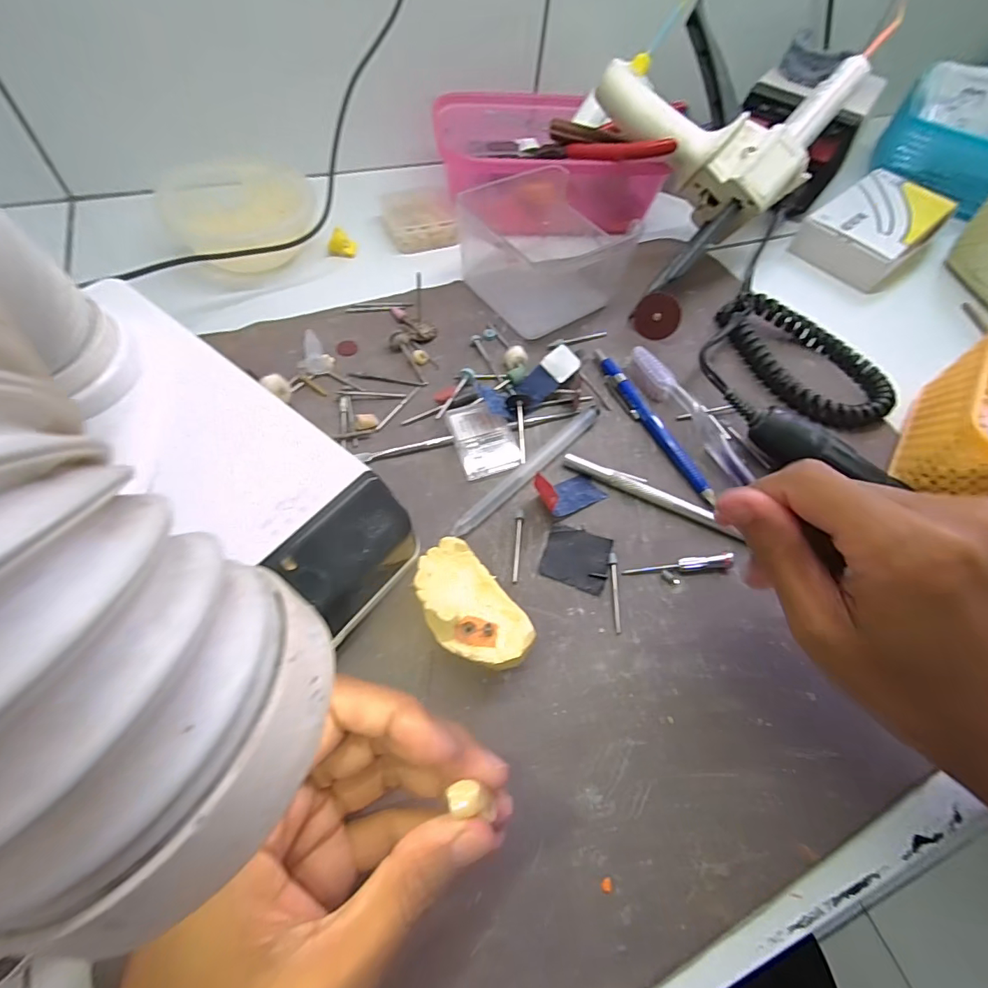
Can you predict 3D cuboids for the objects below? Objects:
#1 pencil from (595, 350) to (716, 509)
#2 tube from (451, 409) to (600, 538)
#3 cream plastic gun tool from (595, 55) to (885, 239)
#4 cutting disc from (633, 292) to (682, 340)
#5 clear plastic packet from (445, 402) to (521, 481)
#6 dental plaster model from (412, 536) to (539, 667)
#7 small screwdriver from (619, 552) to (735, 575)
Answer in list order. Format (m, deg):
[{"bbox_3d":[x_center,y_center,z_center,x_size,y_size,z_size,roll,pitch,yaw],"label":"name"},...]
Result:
[{"bbox_3d":[0.099,-0.046,0.309,0.010,0.007,0.125,-21,63,-17],"label":"pencil"},{"bbox_3d":[0.021,-0.017,0.283,0.009,0.009,0.123,41,64,18],"label":"tube"},{"bbox_3d":[0.186,-0.285,0.376,0.180,0.065,0.135,-36,68,-23],"label":"cream plastic gun tool"},{"bbox_3d":[0.117,-0.127,0.350,0.033,0.031,0.004,4,21,35],"label":"cutting disc"},{"bbox_3d":[-0.006,-0.034,0.290,0.034,0.010,0.046,-15,62,-14],"label":"clear plastic packet"},{"bbox_3d":[-0.012,0.054,0.227,0.037,0.030,0.065,-30,66,-21],"label":"dental plaster model"},{"bbox_3d":[0.098,0.038,0.260,0.058,0.007,0.008,-1,59,-7],"label":"small screwdriver"}]

